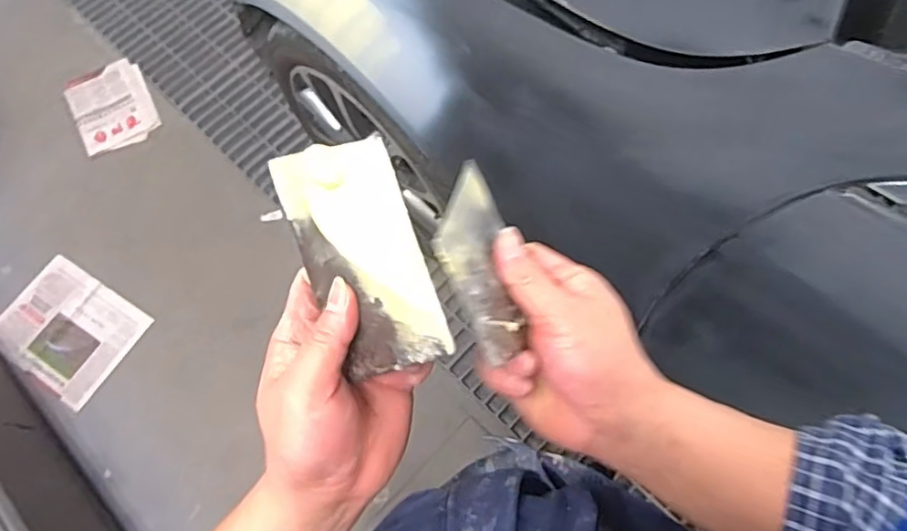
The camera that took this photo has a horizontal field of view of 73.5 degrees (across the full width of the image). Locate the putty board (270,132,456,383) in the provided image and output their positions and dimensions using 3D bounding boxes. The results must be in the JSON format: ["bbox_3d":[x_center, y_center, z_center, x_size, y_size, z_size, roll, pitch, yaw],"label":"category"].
[{"bbox_3d":[-0.046,-0.005,0.292,0.071,0.004,0.114,-20,91,34],"label":"putty board"}]

